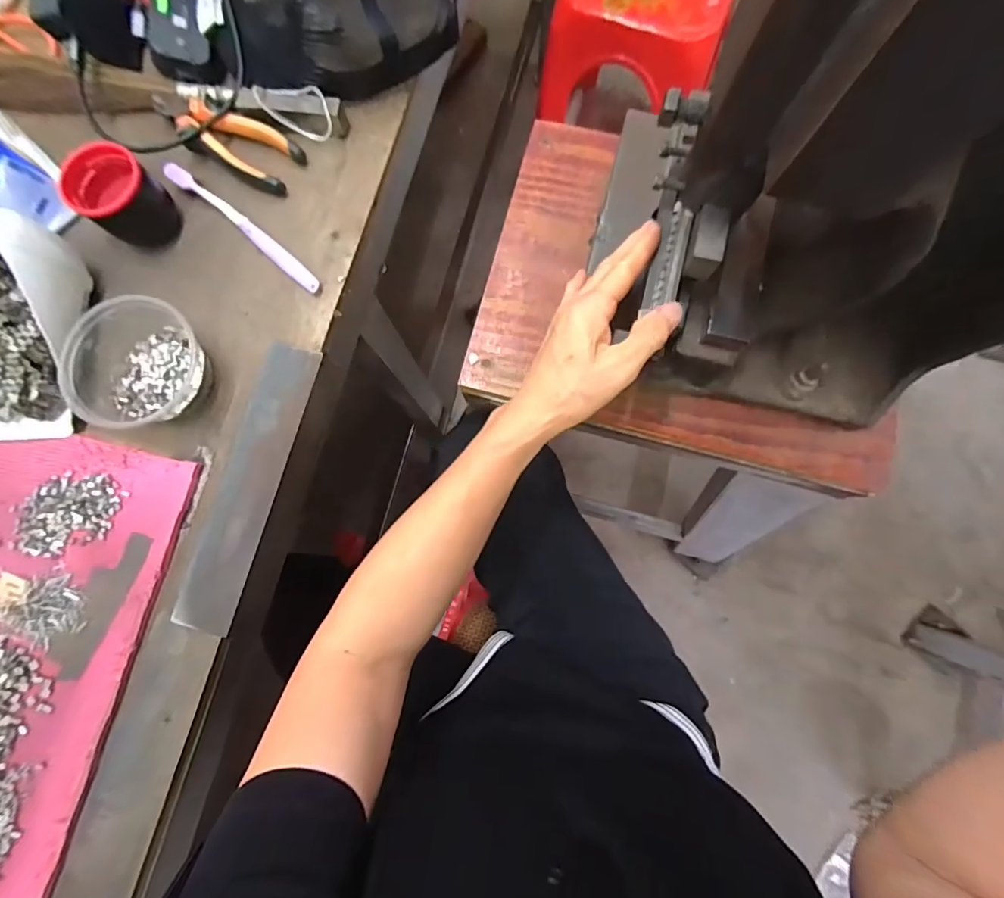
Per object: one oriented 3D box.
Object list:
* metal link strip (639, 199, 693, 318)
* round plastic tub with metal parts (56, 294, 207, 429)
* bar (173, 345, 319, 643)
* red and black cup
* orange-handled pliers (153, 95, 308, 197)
[{"bbox_3d":[0.116,-0.132,0.320,0.022,0.007,0.082,16,83,5],"label":"metal link strip"},{"bbox_3d":[-0.304,-0.069,0.386,0.099,0.058,0.103,0,81,2],"label":"round plastic tub with metal parts"},{"bbox_3d":[-0.216,0.029,0.392,0.048,0.004,0.244,14,82,4],"label":"bar"},{"bbox_3d":[-0.335,-0.221,0.409,0.055,0.064,0.066,39,84,7],"label":"red and black cup"},{"bbox_3d":[-0.262,-0.295,0.434,0.140,0.024,0.052,26,83,6],"label":"orange-handled pliers"}]

